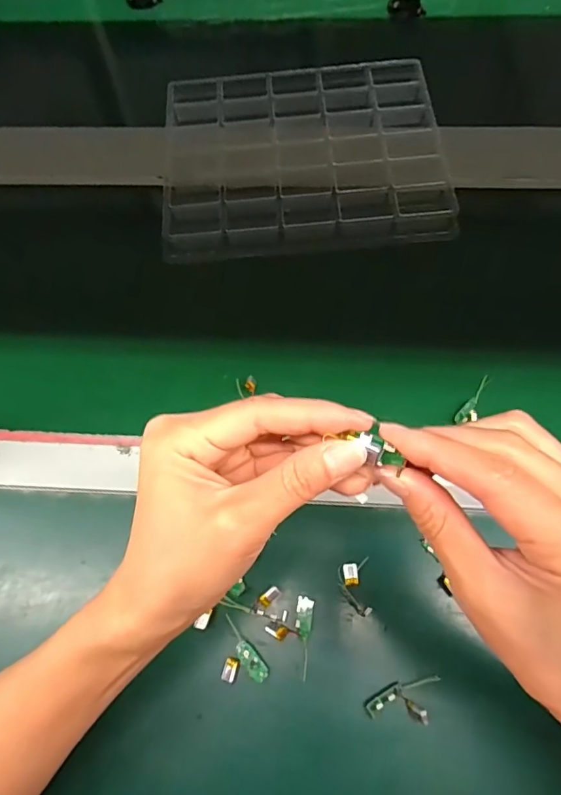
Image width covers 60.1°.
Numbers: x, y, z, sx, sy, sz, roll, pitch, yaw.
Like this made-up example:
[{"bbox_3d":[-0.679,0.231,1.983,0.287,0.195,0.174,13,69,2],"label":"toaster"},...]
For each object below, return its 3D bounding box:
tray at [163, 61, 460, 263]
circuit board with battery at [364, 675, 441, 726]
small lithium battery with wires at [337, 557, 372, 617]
[{"bbox_3d":[0.022,-0.263,0.530,0.300,0.033,0.237,-6,67,1],"label":"tray"},{"bbox_3d":[0.084,0.206,0.326,0.052,0.010,0.025,-11,68,-2],"label":"circuit board with battery"},{"bbox_3d":[0.055,0.140,0.357,0.022,0.005,0.038,-3,68,1],"label":"small lithium battery with wires"}]

